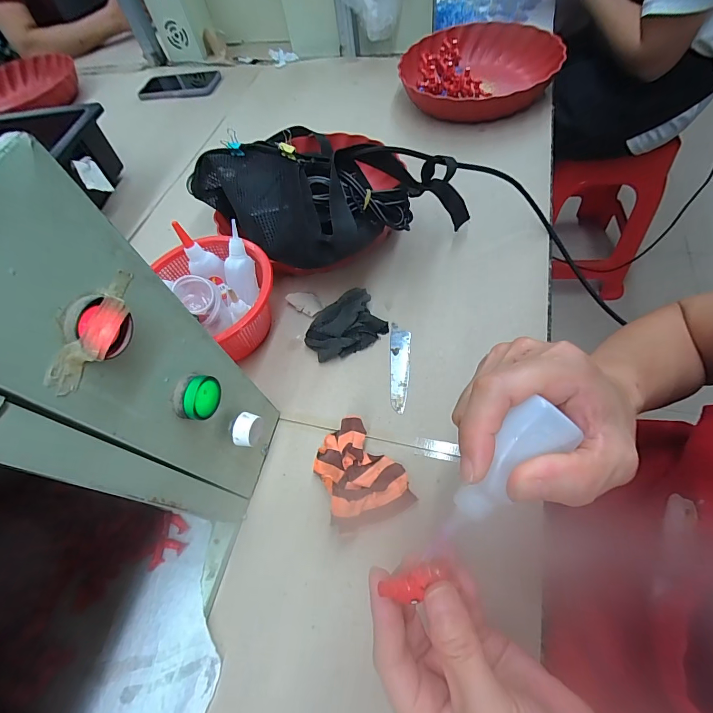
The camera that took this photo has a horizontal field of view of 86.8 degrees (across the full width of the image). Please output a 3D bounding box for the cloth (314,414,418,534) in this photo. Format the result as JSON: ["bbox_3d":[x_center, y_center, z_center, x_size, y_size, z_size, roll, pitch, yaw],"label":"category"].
[{"bbox_3d":[0.002,0.100,0.328,0.069,0.030,0.086,-23,59,-5],"label":"cloth"}]

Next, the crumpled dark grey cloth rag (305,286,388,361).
[{"bbox_3d":[-0.012,-0.031,0.410,0.083,0.029,0.055,-38,62,-14],"label":"crumpled dark grey cloth rag"}]

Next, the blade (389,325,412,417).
[{"bbox_3d":[0.045,0.009,0.389,0.021,0.004,0.100,0,60,9],"label":"blade"}]

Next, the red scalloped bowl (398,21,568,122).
[{"bbox_3d":[0.202,-0.465,0.630,0.238,0.062,0.234,24,66,20],"label":"red scalloped bowl"}]

